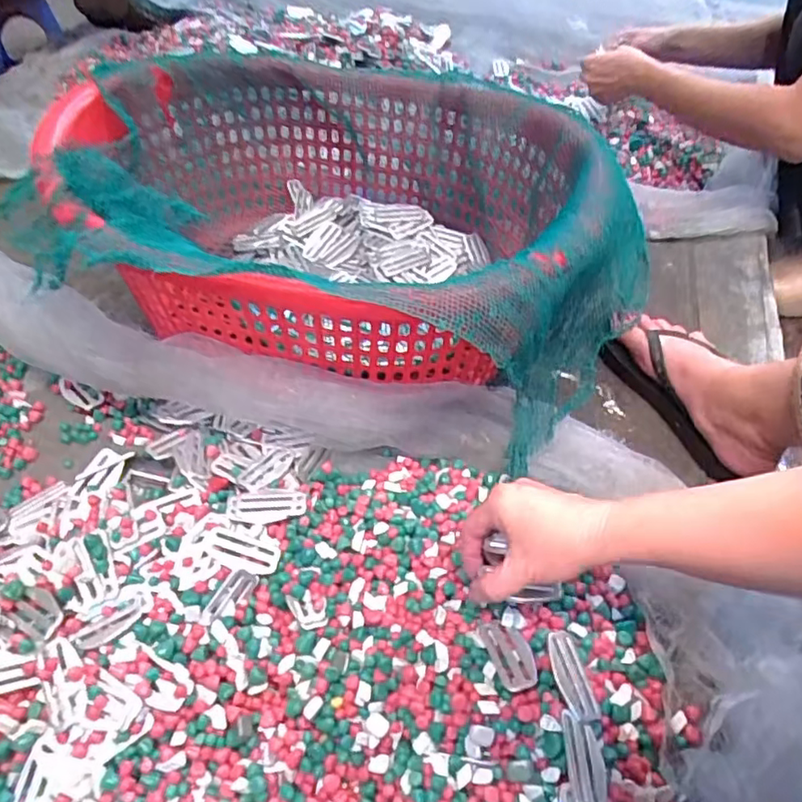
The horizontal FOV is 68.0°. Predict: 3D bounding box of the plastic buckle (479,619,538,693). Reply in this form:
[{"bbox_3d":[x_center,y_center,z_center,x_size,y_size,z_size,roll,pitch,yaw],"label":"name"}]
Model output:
[{"bbox_3d":[0.077,0.184,0.431,0.027,0.008,0.056,-19,35,-14],"label":"plastic buckle"}]

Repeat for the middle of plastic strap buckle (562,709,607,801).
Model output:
[{"bbox_3d":[0.120,0.234,0.387,0.028,0.004,0.056,13,45,-13],"label":"middle of plastic strap buckle"}]

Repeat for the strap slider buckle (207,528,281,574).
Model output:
[{"bbox_3d":[-0.128,0.123,0.486,0.058,0.005,0.026,22,52,-15],"label":"strap slider buckle"}]

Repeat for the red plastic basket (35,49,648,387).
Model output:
[{"bbox_3d":[-0.044,-0.180,0.607,0.519,0.198,0.403,5,53,3],"label":"red plastic basket"}]

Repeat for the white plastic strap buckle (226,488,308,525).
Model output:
[{"bbox_3d":[-0.115,0.090,0.509,0.066,0.007,0.029,-3,56,-7],"label":"white plastic strap buckle"}]

